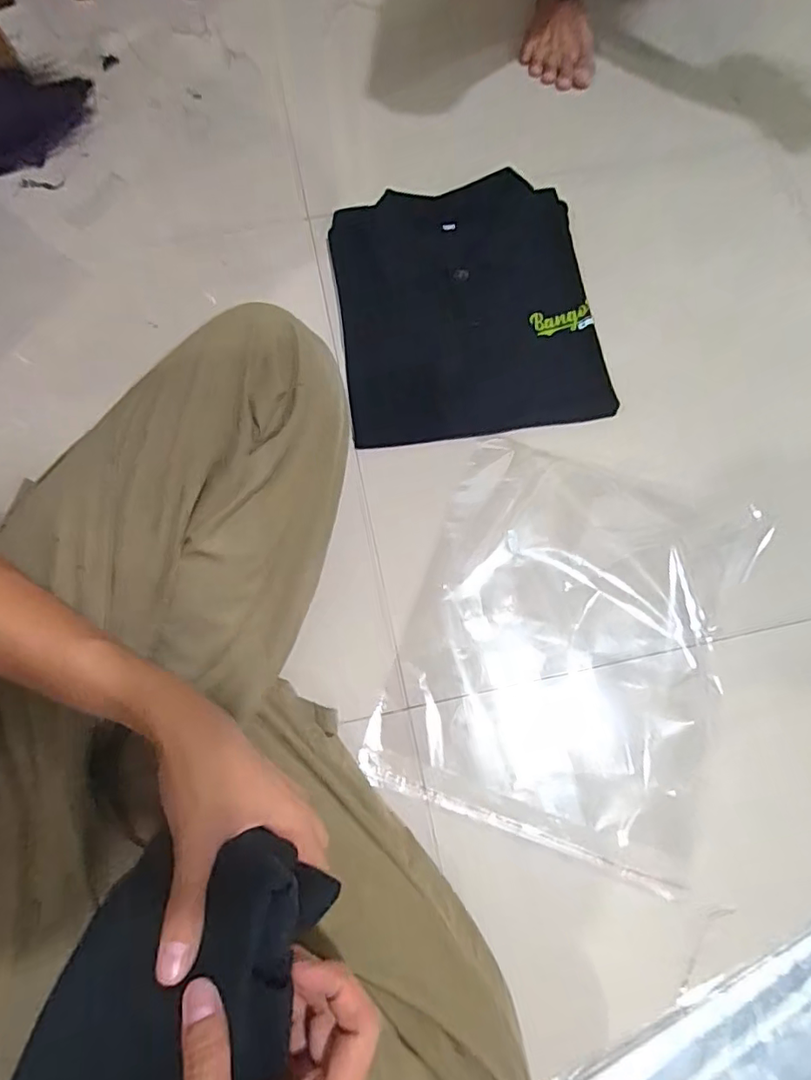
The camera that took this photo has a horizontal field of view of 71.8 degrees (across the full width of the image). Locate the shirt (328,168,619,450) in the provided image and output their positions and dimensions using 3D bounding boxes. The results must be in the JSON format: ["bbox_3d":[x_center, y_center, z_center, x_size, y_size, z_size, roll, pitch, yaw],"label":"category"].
[{"bbox_3d":[0.066,-0.274,0.645,0.281,0.022,0.323,-7,71,-4],"label":"shirt"}]

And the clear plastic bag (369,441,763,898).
[{"bbox_3d":[0.153,0.092,0.522,0.286,0.026,0.345,20,71,5],"label":"clear plastic bag"}]

